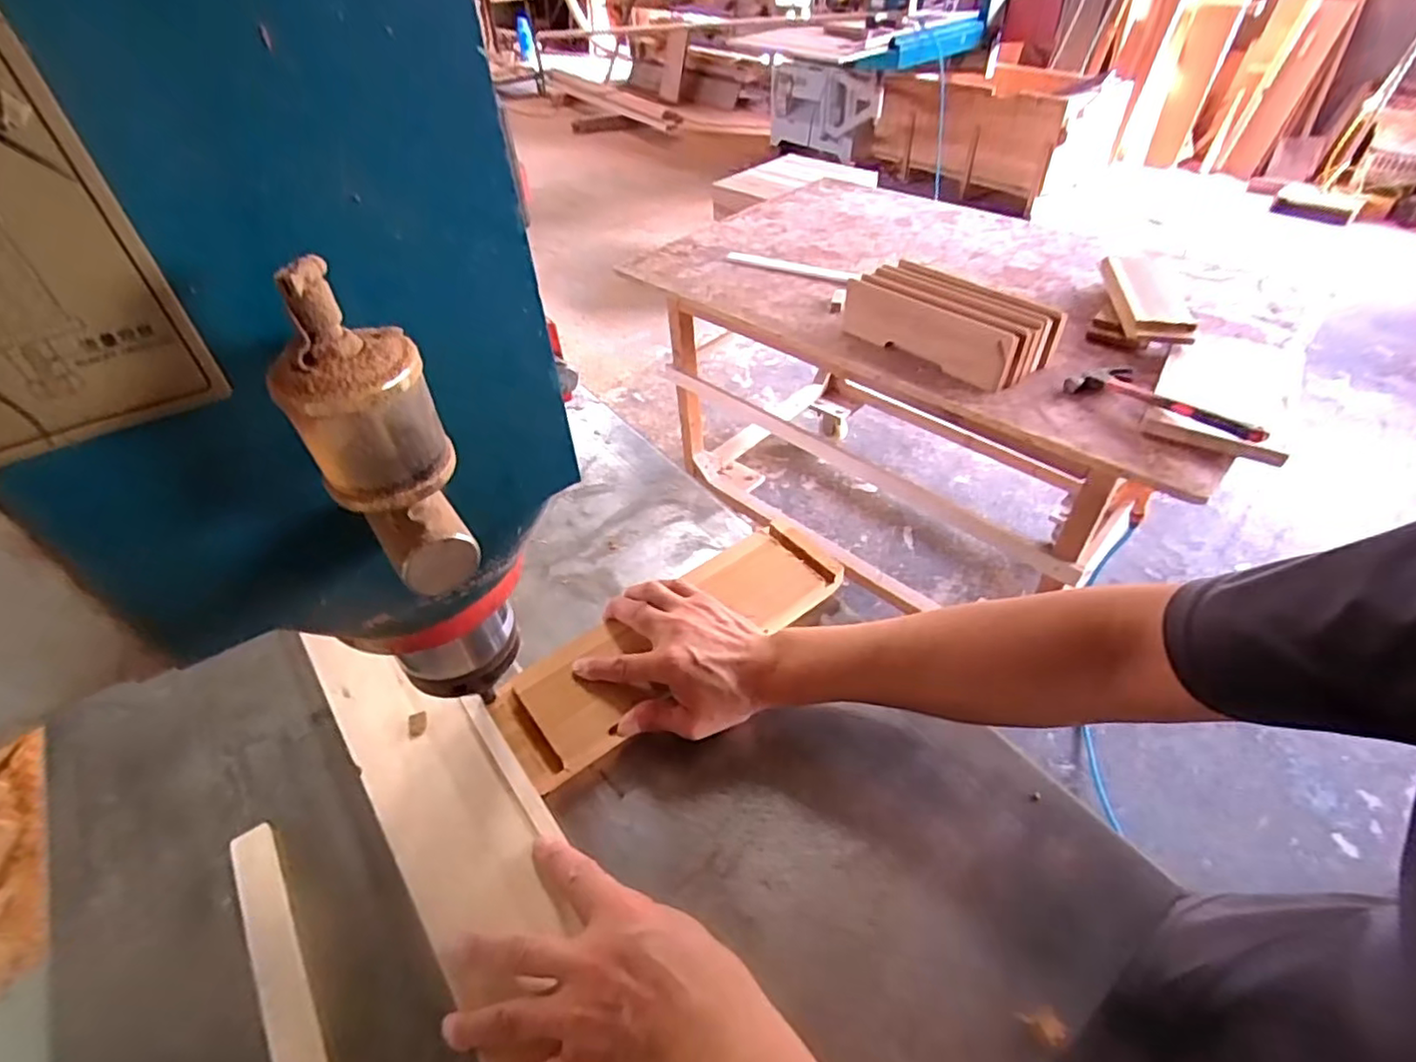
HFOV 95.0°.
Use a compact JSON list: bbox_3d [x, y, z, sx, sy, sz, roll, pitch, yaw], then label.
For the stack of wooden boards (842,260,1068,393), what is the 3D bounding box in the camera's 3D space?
[{"bbox_3d":[0.400,-0.366,1.115,0.136,0.105,0.349,-33,52,-27],"label":"stack of wooden boards"}]

